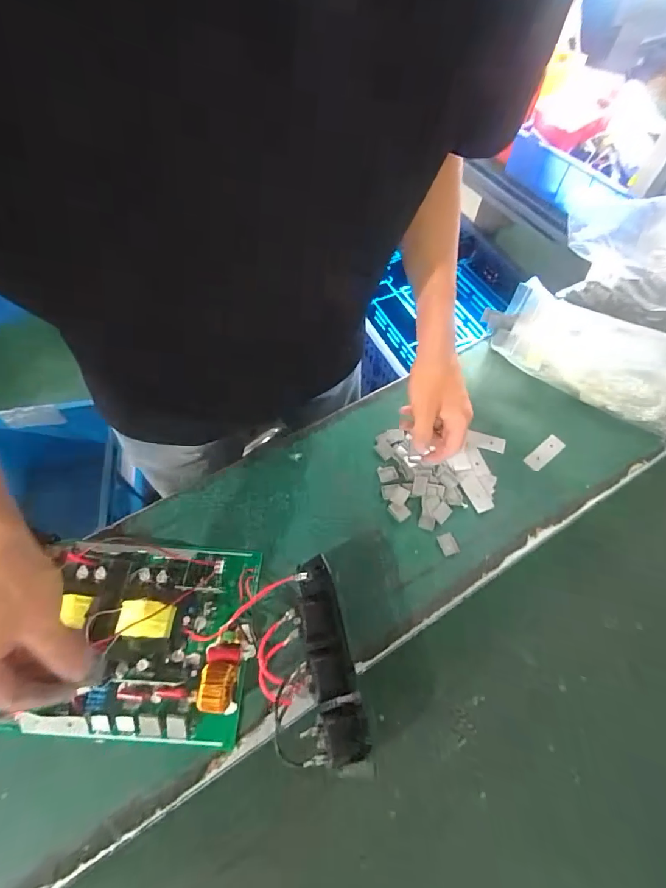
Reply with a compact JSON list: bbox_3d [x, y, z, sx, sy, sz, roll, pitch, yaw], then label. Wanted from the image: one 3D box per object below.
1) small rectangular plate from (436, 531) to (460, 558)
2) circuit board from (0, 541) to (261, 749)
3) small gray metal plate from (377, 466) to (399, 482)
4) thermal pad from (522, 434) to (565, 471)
[{"bbox_3d":[0.136,0.118,0.476,0.020,0.004,0.025,-16,63,-10],"label":"small rectangular plate"},{"bbox_3d":[-0.219,0.189,0.407,0.266,0.059,0.183,2,59,2],"label":"circuit board"},{"bbox_3d":[0.071,0.038,0.525,0.024,0.004,0.020,-8,62,-6],"label":"small gray metal plate"},{"bbox_3d":[0.283,0.011,0.540,0.061,0.005,0.024,-37,55,-16],"label":"thermal pad"}]

